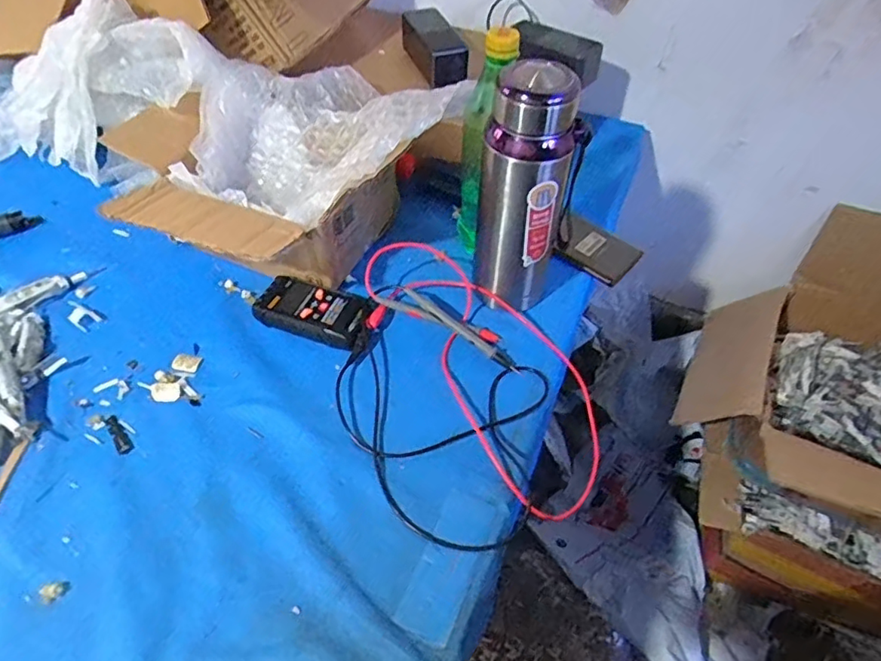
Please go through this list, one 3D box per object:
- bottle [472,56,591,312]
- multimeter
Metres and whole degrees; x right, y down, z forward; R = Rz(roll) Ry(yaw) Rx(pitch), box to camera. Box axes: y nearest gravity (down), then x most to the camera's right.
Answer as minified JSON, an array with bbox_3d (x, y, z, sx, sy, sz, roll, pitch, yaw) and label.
[{"bbox_3d":[0.076,-0.118,0.533,0.080,0.231,0.069,9,51,7],"label":"bottle"},{"bbox_3d":[-0.128,-0.021,0.581,0.110,0.021,0.061,18,51,14],"label":"multimeter"}]

